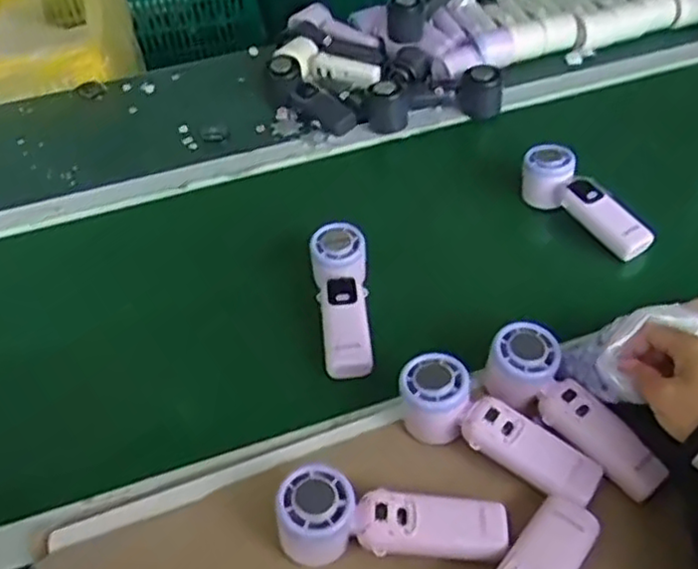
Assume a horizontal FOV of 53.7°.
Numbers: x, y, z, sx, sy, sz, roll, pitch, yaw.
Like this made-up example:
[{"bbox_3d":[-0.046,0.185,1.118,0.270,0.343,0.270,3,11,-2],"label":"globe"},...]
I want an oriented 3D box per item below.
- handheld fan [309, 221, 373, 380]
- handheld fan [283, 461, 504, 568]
[{"bbox_3d":[-0.007,0.012,0.671,0.054,0.047,0.164,-4,45,-2],"label":"handheld fan"},{"bbox_3d":[0.031,0.169,0.503,0.166,0.049,0.055,-1,45,1],"label":"handheld fan"}]

